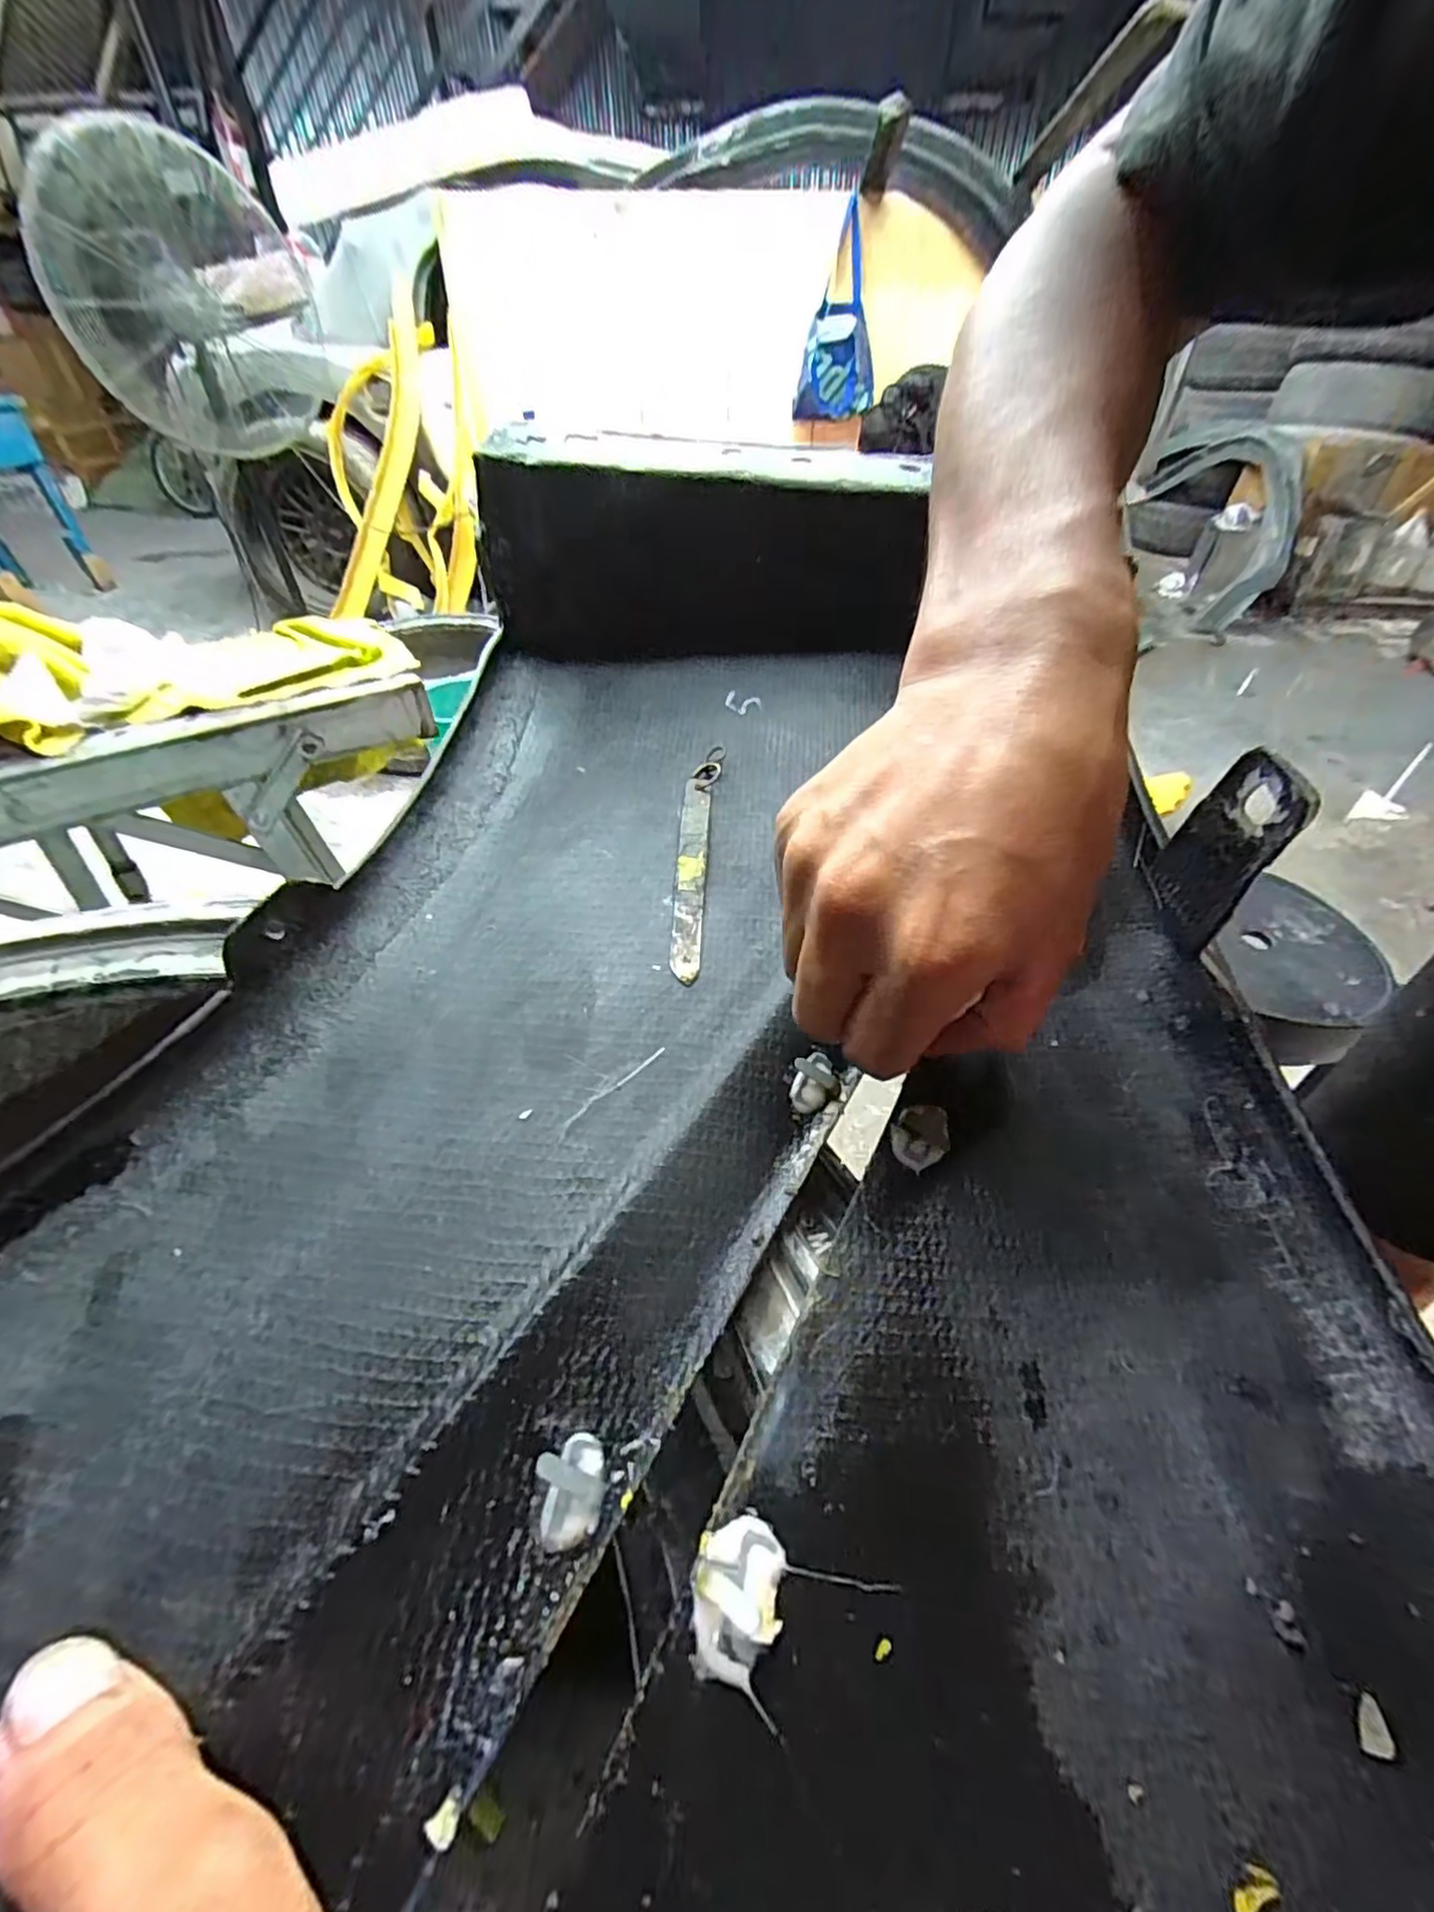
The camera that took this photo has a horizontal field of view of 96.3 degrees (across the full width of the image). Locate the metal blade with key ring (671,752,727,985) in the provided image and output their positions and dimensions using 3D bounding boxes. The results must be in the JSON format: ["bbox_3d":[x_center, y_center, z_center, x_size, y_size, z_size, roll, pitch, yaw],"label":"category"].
[{"bbox_3d":[-0.009,-0.044,0.275,0.016,0.004,0.128,2,56,2],"label":"metal blade with key ring"}]

